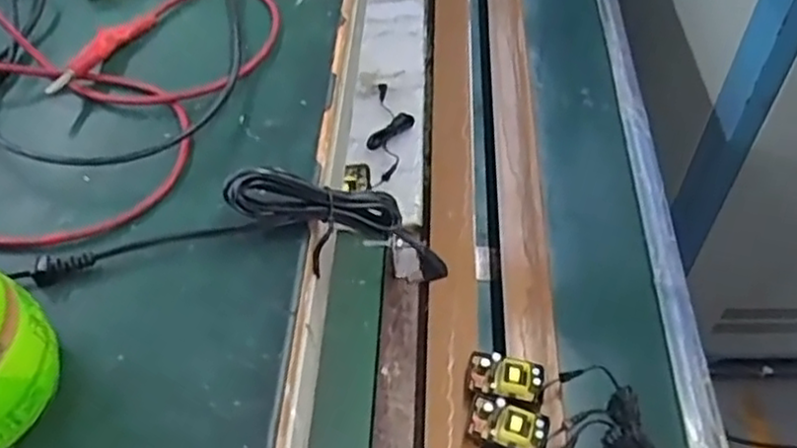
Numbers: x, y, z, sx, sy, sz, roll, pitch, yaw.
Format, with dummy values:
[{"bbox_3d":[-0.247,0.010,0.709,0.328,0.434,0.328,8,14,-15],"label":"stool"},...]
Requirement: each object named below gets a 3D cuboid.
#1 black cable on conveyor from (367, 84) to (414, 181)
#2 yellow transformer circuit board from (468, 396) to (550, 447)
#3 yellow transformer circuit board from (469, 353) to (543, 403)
[{"bbox_3d":[-0.010,-0.126,0.945,0.053,0.031,0.188,5,51,4],"label":"black cable on conveyor"},{"bbox_3d":[0.099,0.179,0.644,0.068,0.018,0.038,11,51,9],"label":"yellow transformer circuit board"},{"bbox_3d":[0.100,0.142,0.665,0.065,0.017,0.040,7,51,6],"label":"yellow transformer circuit board"}]

